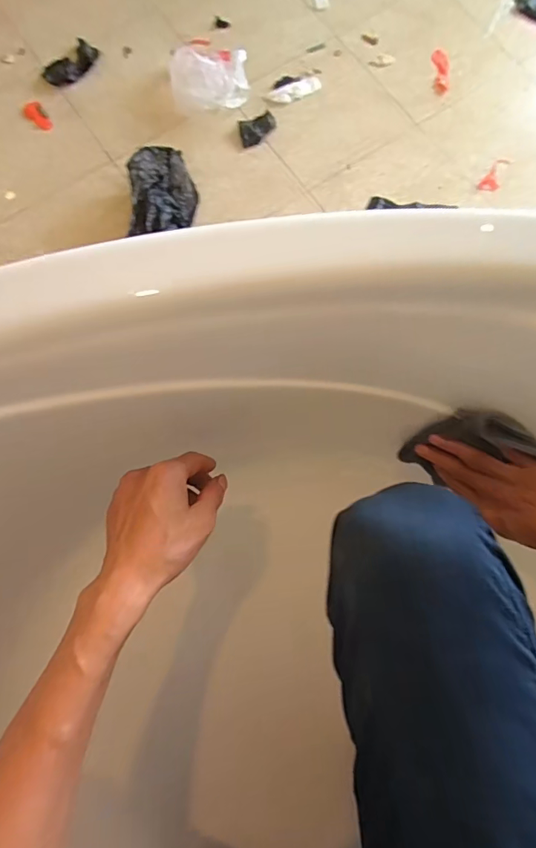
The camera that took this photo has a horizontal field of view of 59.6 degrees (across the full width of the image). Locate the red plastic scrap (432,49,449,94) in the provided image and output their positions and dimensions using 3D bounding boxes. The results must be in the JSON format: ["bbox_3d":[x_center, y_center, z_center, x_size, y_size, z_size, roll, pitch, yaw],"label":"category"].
[{"bbox_3d":[0.388,-0.798,1.051,0.041,0.012,0.120,7,78,0],"label":"red plastic scrap"}]

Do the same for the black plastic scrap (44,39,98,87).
[{"bbox_3d":[-0.433,-0.794,1.029,0.069,0.018,0.128,42,80,7],"label":"black plastic scrap"}]

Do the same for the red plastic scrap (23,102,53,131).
[{"bbox_3d":[-0.490,-0.656,0.998,0.040,0.005,0.082,-37,81,-8],"label":"red plastic scrap"}]

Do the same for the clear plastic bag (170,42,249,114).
[{"bbox_3d":[-0.128,-0.765,1.005,0.160,0.056,0.174,-5,78,-2],"label":"clear plastic bag"}]

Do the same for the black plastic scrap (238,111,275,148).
[{"bbox_3d":[-0.022,-0.635,1.004,0.088,0.004,0.063,-27,80,-7],"label":"black plastic scrap"}]

